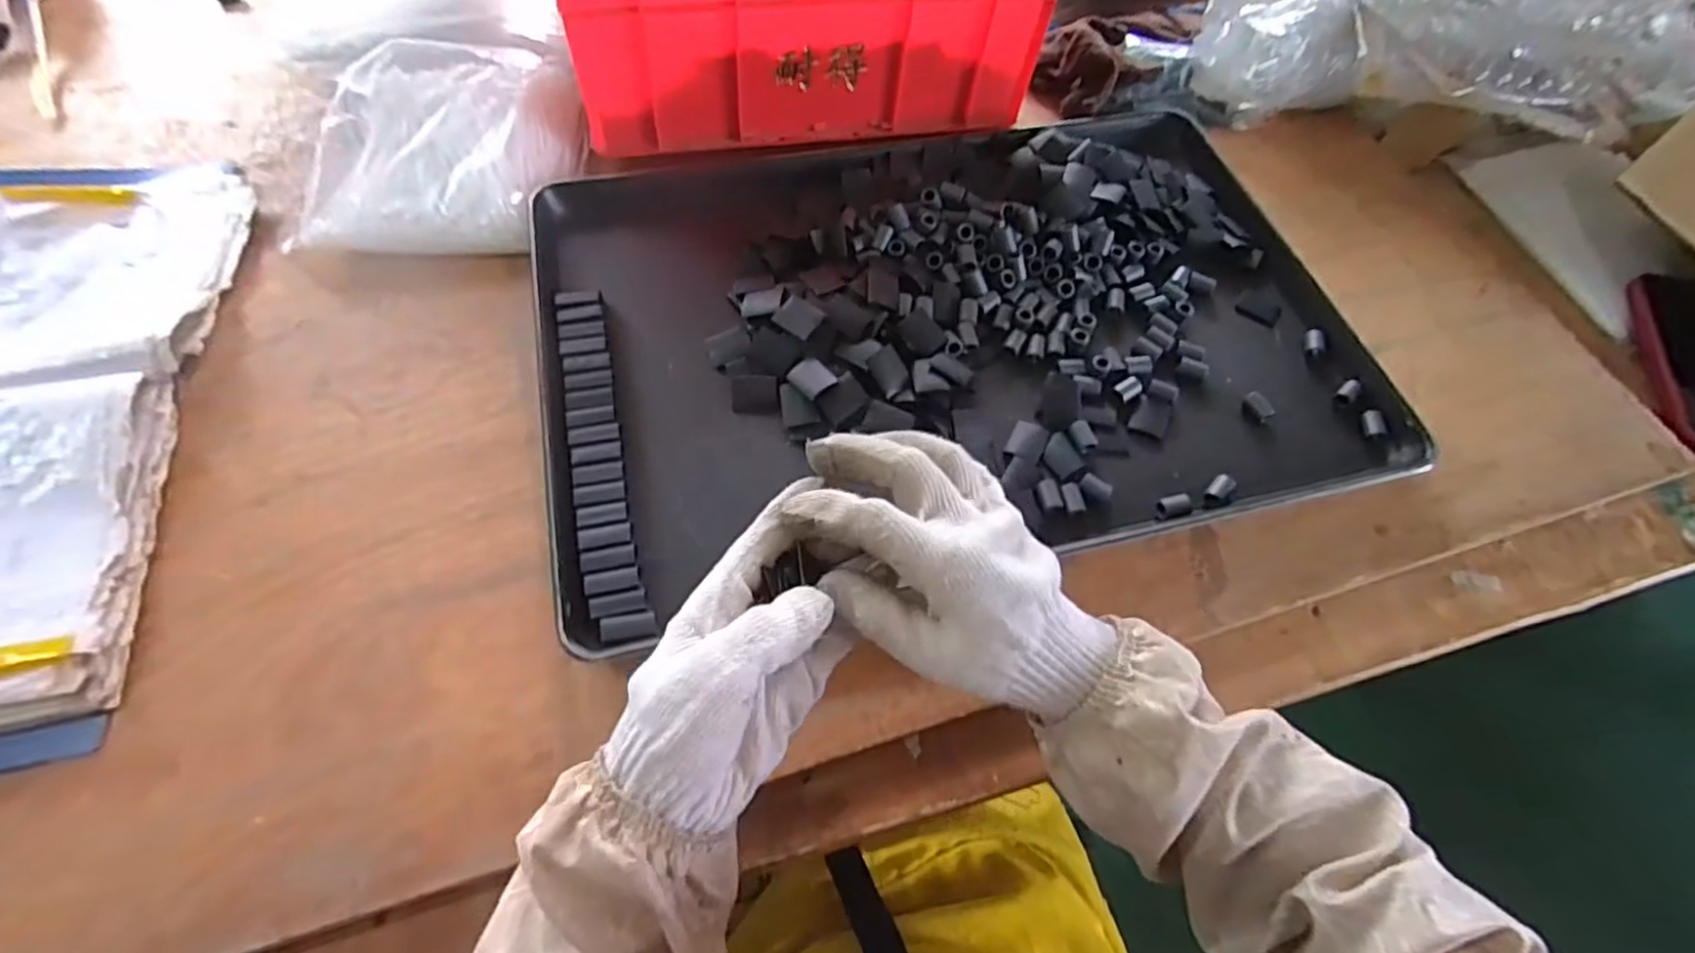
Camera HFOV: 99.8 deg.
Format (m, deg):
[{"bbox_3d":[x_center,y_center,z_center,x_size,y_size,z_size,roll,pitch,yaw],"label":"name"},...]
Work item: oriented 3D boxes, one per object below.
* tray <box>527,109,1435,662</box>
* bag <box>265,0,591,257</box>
[{"bbox_3d":[0.082,-0.117,0.548,0.592,0.048,0.390,-11,62,-9],"label":"tray"},{"bbox_3d":[-0.348,-0.324,0.603,0.214,0.078,0.321,-14,62,-10],"label":"bag"}]

